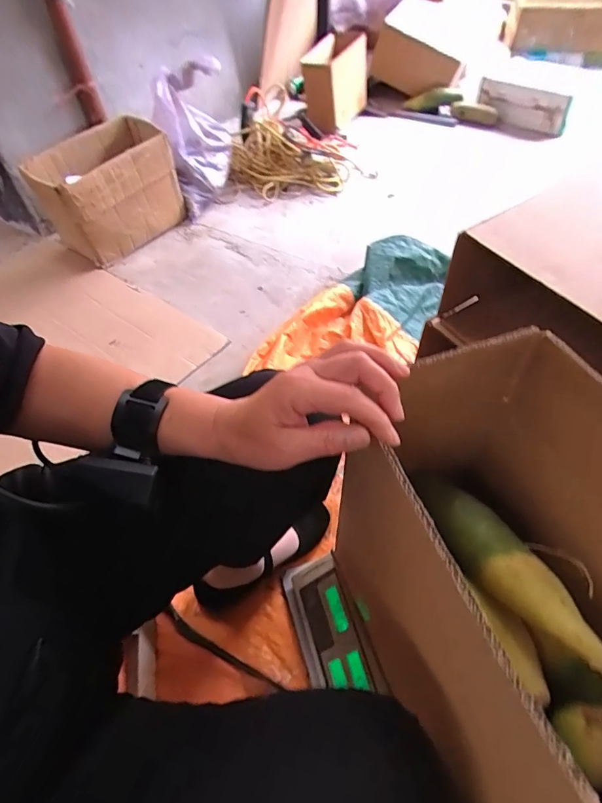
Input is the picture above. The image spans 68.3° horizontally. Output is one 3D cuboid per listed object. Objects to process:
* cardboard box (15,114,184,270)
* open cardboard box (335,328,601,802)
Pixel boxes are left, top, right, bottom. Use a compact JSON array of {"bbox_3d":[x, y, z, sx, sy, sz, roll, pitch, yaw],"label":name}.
[{"bbox_3d":[-0.565,-0.613,1.296,0.289,0.239,0.380,31,59,24],"label":"cardboard box"},{"bbox_3d":[0.191,0.184,0.397,0.197,0.338,0.351,-18,53,-11],"label":"open cardboard box"}]

